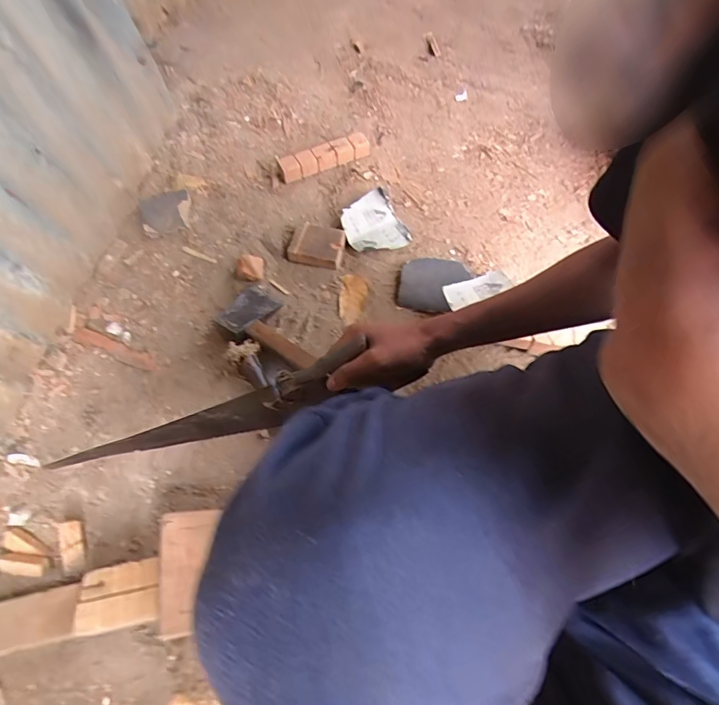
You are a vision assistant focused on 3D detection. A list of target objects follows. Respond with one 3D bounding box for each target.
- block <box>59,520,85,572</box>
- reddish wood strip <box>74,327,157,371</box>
[{"bbox_3d":[-0.391,0.262,0.586,0.028,0.016,0.064,-21,67,-9],"label":"block"},{"bbox_3d":[-0.404,-0.009,0.700,0.161,0.009,0.025,21,67,9],"label":"reddish wood strip"}]

